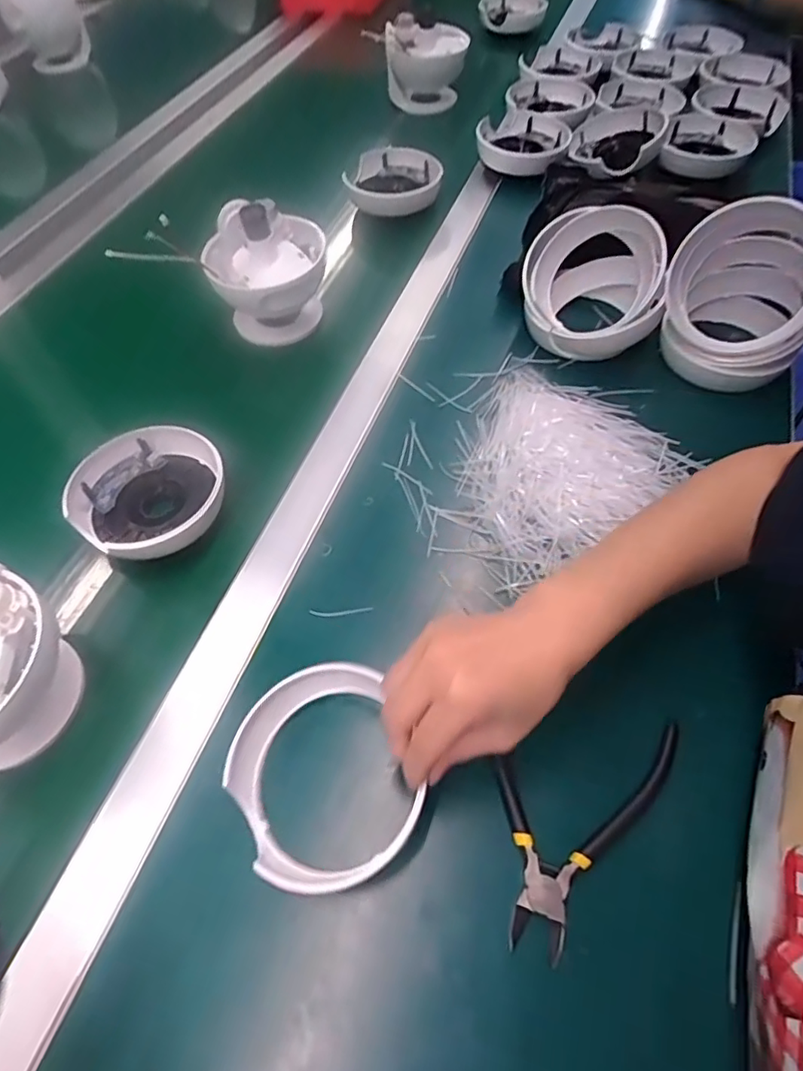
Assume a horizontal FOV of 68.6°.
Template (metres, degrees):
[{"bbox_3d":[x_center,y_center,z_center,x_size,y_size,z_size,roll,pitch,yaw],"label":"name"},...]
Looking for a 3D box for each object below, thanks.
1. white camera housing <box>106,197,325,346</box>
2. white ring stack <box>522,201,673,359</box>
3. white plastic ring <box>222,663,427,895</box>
[{"bbox_3d":[-0.132,-0.257,0.594,0.117,0.117,0.108,-6,56,-2],"label":"white camera housing"},{"bbox_3d":[0.179,-0.239,0.554,0.123,0.097,0.107,12,57,10],"label":"white ring stack"},{"bbox_3d":[-0.048,0.139,0.341,0.101,0.036,0.116,-16,57,-9],"label":"white plastic ring"}]

